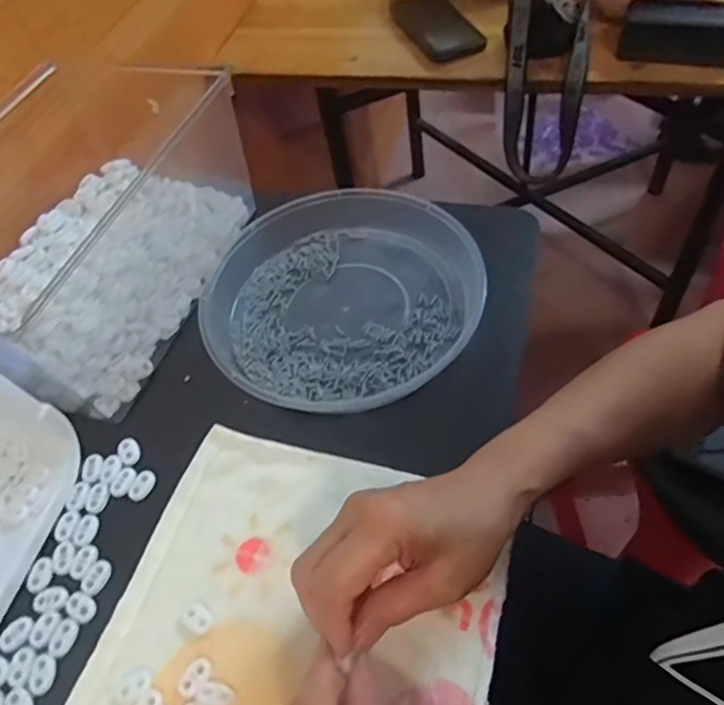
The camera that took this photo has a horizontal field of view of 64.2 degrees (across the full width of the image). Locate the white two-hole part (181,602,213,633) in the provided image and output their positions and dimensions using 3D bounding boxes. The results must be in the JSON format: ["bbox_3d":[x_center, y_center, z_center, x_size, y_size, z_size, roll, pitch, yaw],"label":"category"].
[{"bbox_3d":[-0.104,0.167,0.364,0.021,0.004,0.015,28,64,26],"label":"white two-hole part"}]

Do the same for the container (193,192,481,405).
[{"bbox_3d":[-0.017,-0.057,0.495,0.221,0.040,0.221,-5,54,6],"label":"container"}]

